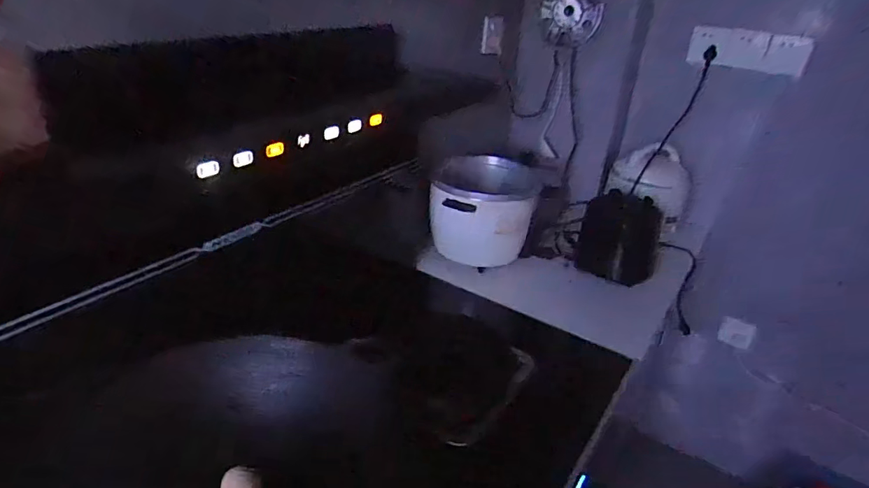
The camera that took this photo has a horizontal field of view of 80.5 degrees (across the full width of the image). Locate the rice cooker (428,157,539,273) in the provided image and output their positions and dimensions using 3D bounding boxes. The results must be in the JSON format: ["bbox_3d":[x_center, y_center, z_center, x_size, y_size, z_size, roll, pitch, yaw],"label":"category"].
[{"bbox_3d":[0.109,-0.082,1.259,0.234,0.190,0.240,4,29,0],"label":"rice cooker"}]

